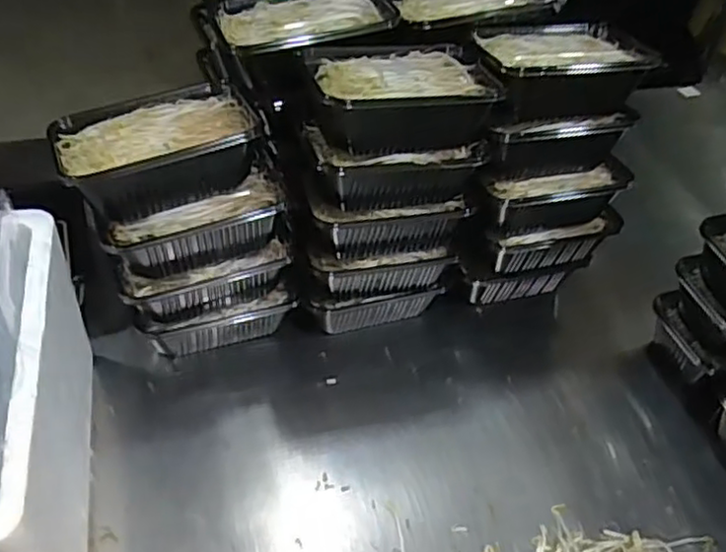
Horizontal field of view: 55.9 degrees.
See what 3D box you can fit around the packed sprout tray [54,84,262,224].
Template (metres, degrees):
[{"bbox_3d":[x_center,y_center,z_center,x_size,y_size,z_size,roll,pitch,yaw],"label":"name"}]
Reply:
[{"bbox_3d":[-0.191,-0.120,0.642,0.174,0.059,0.119,-11,48,-19],"label":"packed sprout tray"}]

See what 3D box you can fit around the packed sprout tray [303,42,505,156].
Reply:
[{"bbox_3d":[0.032,-0.174,0.660,0.174,0.058,0.122,-6,46,-14],"label":"packed sprout tray"}]

